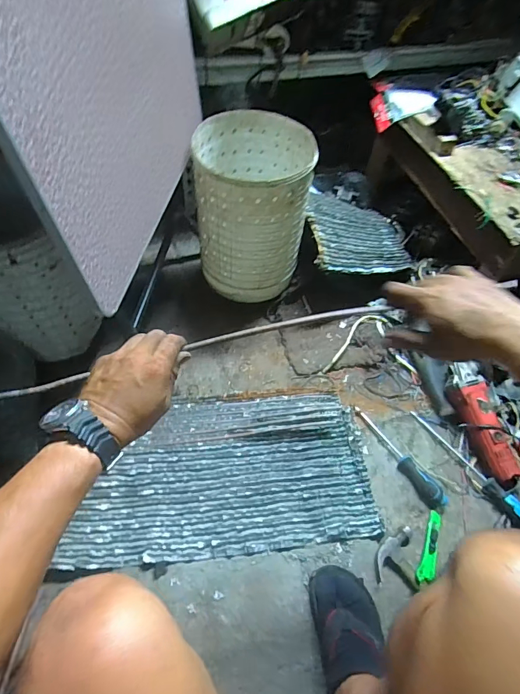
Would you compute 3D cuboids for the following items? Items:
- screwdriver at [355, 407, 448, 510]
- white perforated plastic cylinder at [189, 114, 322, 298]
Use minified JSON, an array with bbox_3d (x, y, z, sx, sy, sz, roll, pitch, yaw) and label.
[{"bbox_3d":[0.289,0.226,0.859,0.043,0.029,0.249,-30,63,-22],"label":"screwdriver"},{"bbox_3d":[-0.019,-0.312,0.960,0.239,0.328,0.260,6,56,0],"label":"white perforated plastic cylinder"}]

